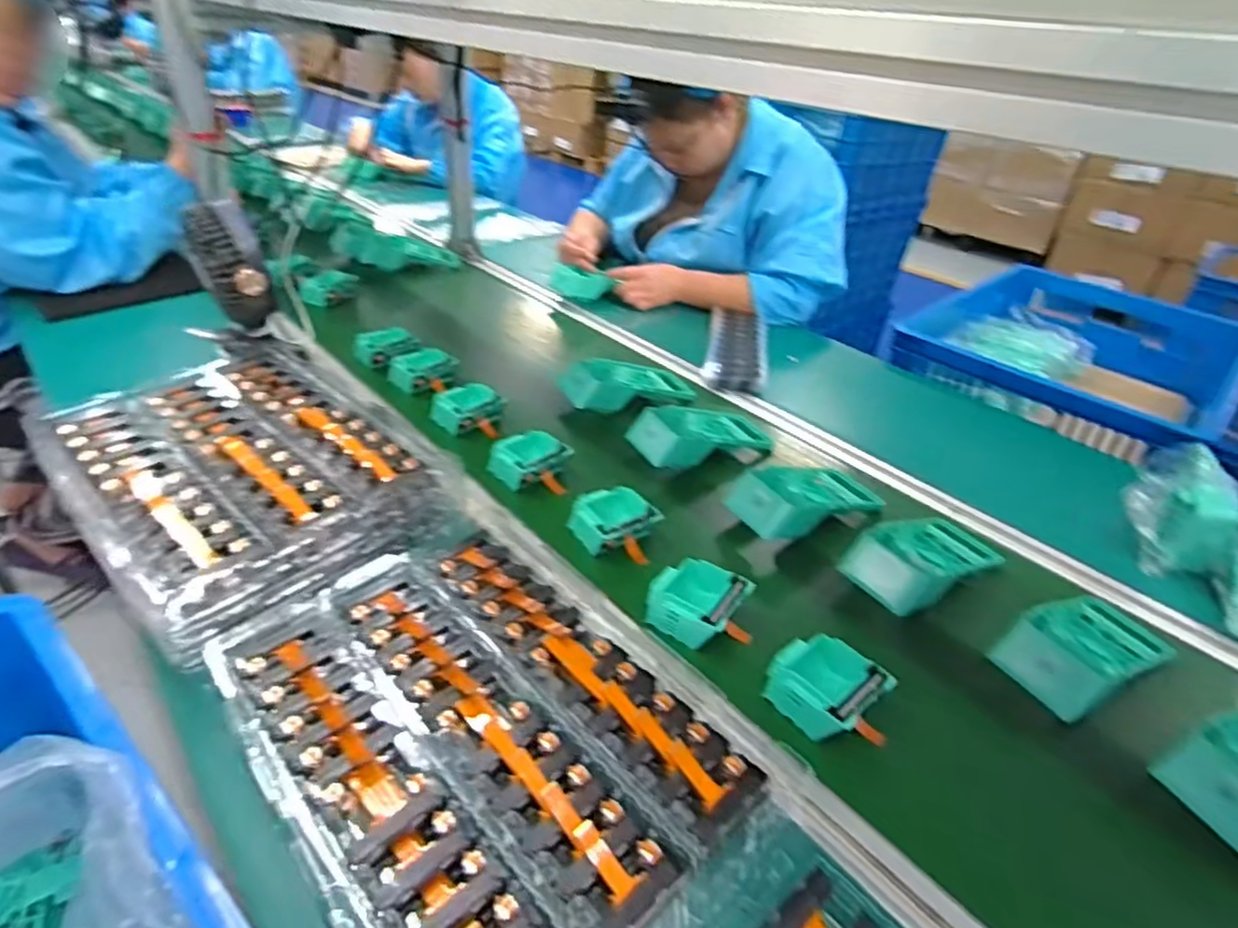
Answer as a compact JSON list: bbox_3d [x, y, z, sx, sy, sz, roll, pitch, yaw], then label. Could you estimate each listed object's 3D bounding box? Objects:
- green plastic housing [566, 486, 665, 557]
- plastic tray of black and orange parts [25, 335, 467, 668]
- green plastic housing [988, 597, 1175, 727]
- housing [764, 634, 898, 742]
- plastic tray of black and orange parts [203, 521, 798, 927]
[{"bbox_3d":[-0.012,0.061,0.720,0.081,0.042,0.081,-19,41,-31],"label":"green plastic housing"},{"bbox_3d":[-0.404,-0.020,0.700,0.461,0.044,0.289,31,42,33],"label":"plastic tray of black and orange parts"},{"bbox_3d":[0.428,0.163,0.608,0.196,0.048,0.090,-14,39,-26],"label":"green plastic housing"},{"bbox_3d":[0.168,0.188,0.555,0.077,0.045,0.083,-25,44,-36],"label":"housing"},{"bbox_3d":[-0.106,0.187,0.481,0.375,0.025,0.253,31,42,33],"label":"plastic tray of black and orange parts"}]

